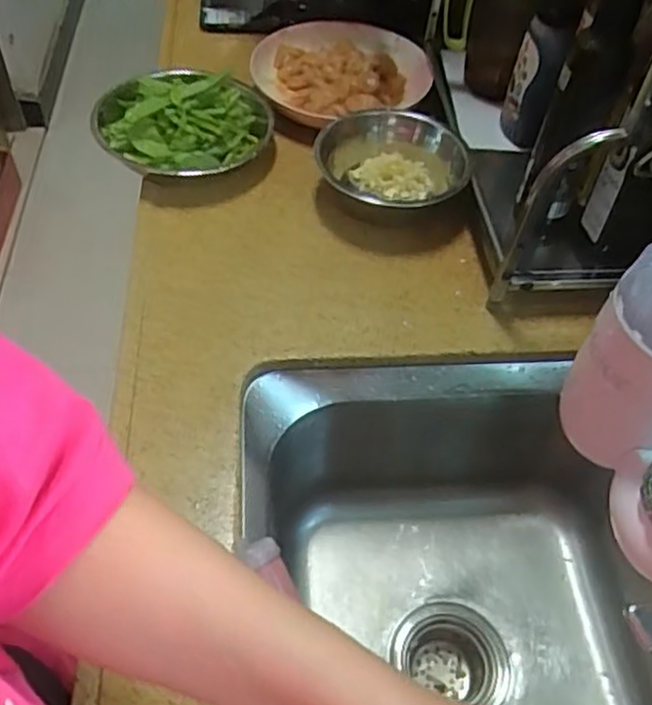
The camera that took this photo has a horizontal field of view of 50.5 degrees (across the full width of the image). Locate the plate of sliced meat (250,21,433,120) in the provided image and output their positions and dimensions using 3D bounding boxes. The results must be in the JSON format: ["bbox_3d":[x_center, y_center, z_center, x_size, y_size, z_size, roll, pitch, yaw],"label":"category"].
[{"bbox_3d":[0.018,-0.339,0.820,0.177,0.035,0.181,2,51,-2],"label":"plate of sliced meat"}]

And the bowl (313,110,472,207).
[{"bbox_3d":[0.063,-0.188,0.701,0.154,0.051,0.129,19,53,12],"label":"bowl"}]

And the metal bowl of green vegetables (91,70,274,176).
[{"bbox_3d":[-0.145,-0.246,0.734,0.157,0.066,0.170,2,51,-2],"label":"metal bowl of green vegetables"}]

